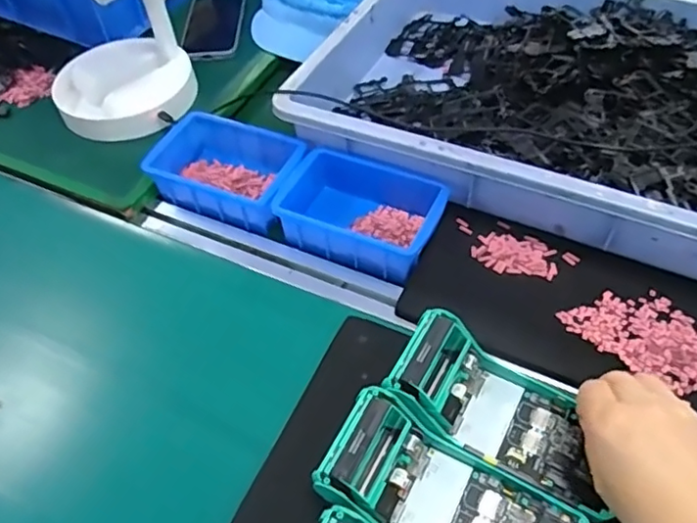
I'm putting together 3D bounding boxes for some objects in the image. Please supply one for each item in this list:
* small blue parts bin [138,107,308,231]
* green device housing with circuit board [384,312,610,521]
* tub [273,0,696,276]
[{"bbox_3d":[-0.122,-0.096,0.634,0.151,0.057,0.100,18,55,17],"label":"small blue parts bin"},{"bbox_3d":[0.113,0.100,0.427,0.153,0.057,0.079,23,57,20],"label":"green device housing with circuit board"},{"bbox_3d":[0.251,-0.164,0.633,0.551,0.089,0.357,21,56,19],"label":"tub"}]

